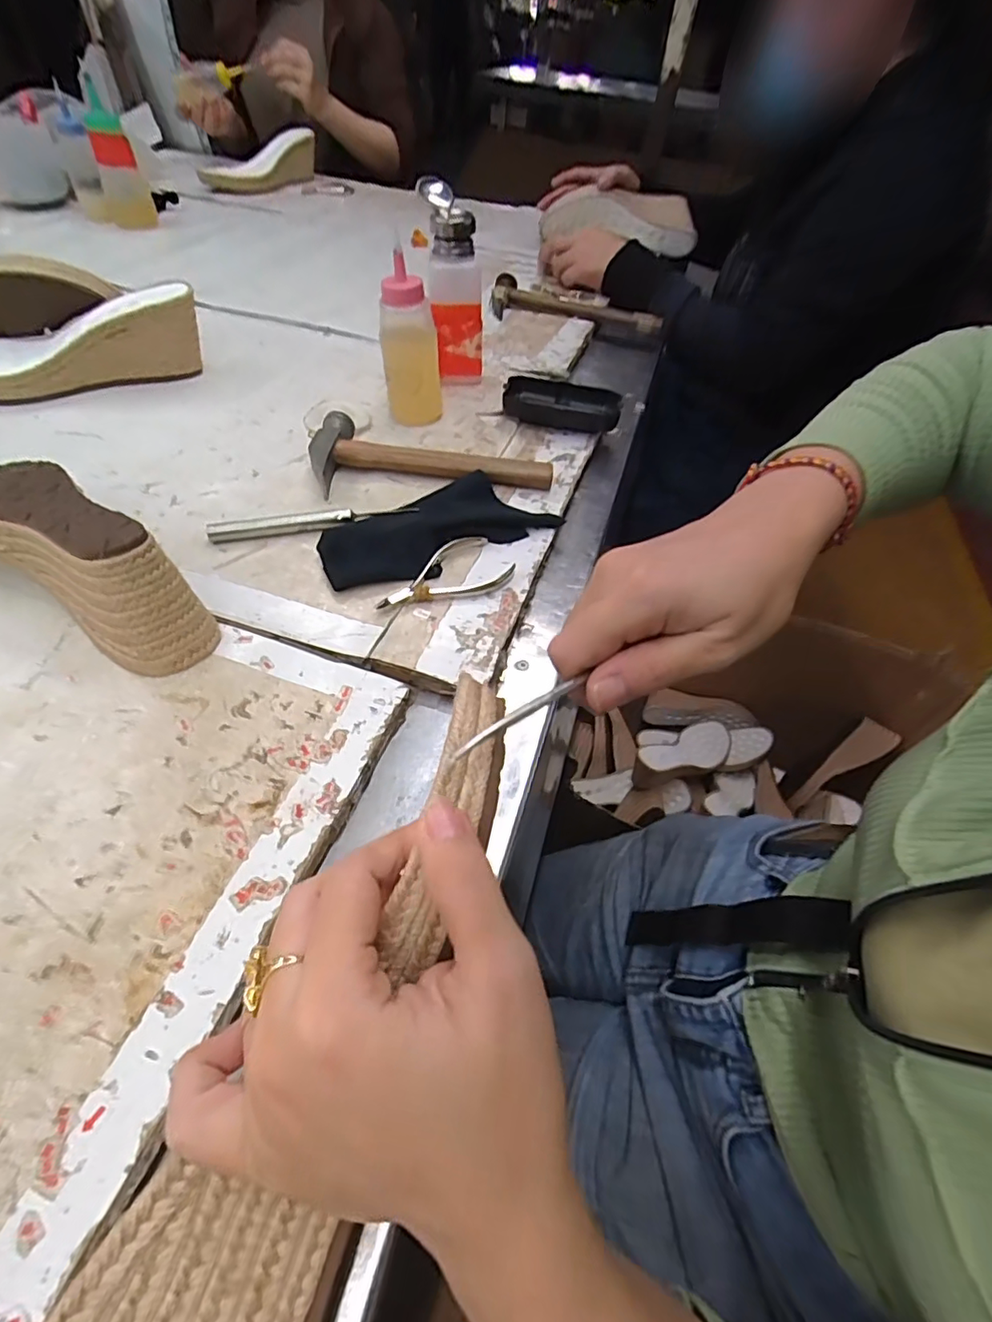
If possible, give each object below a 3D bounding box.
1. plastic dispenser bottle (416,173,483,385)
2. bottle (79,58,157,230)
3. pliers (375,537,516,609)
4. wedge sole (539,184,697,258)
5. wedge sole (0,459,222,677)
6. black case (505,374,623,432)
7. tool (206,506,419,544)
[{"bbox_3d":[-0.041,-0.357,0.533,0.048,0.157,0.051,-13,53,-16],"label":"plastic dispenser bottle"},{"bbox_3d":[-0.552,-0.733,0.795,0.065,0.168,0.059,-20,55,-21],"label":"bottle"},{"bbox_3d":[-0.036,-0.056,0.378,0.100,0.008,0.050,-31,59,-27],"label":"pliers"},{"bbox_3d":[0.202,-0.727,0.909,0.248,0.073,0.064,7,50,0],"label":"wedge sole"},{"bbox_3d":[-0.275,-0.073,0.333,0.236,0.069,0.087,29,54,18],"label":"wedge sole"},{"bbox_3d":[0.065,-0.252,0.541,0.111,0.028,0.050,13,50,5],"label":"black case"},{"bbox_3d":[-0.135,-0.104,0.409,0.147,0.015,0.014,-11,52,-14],"label":"tool"}]

